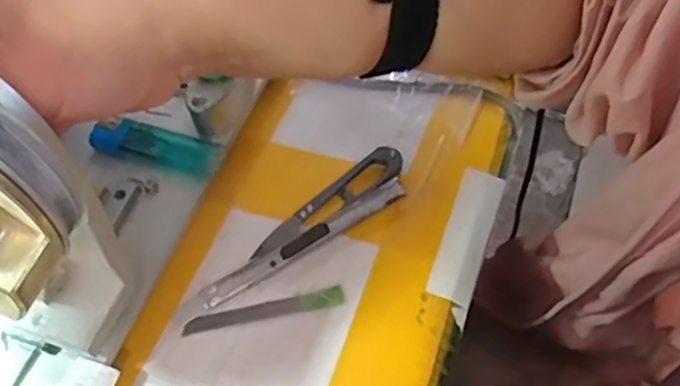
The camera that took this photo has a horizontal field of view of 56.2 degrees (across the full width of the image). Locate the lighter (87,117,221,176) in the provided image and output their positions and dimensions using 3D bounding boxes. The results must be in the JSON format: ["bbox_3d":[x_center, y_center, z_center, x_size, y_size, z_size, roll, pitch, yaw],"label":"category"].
[{"bbox_3d":[-0.105,-0.027,0.362,0.076,0.009,0.022,14,59,13],"label":"lighter"}]

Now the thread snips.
[{"bbox_3d":[-0.007,0.004,0.357,0.100,0.013,0.024,-32,60,-16],"label":"thread snips"}]

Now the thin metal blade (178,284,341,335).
[{"bbox_3d":[-0.039,0.061,0.326,0.082,0.004,0.011,-13,55,-3],"label":"thin metal blade"}]

